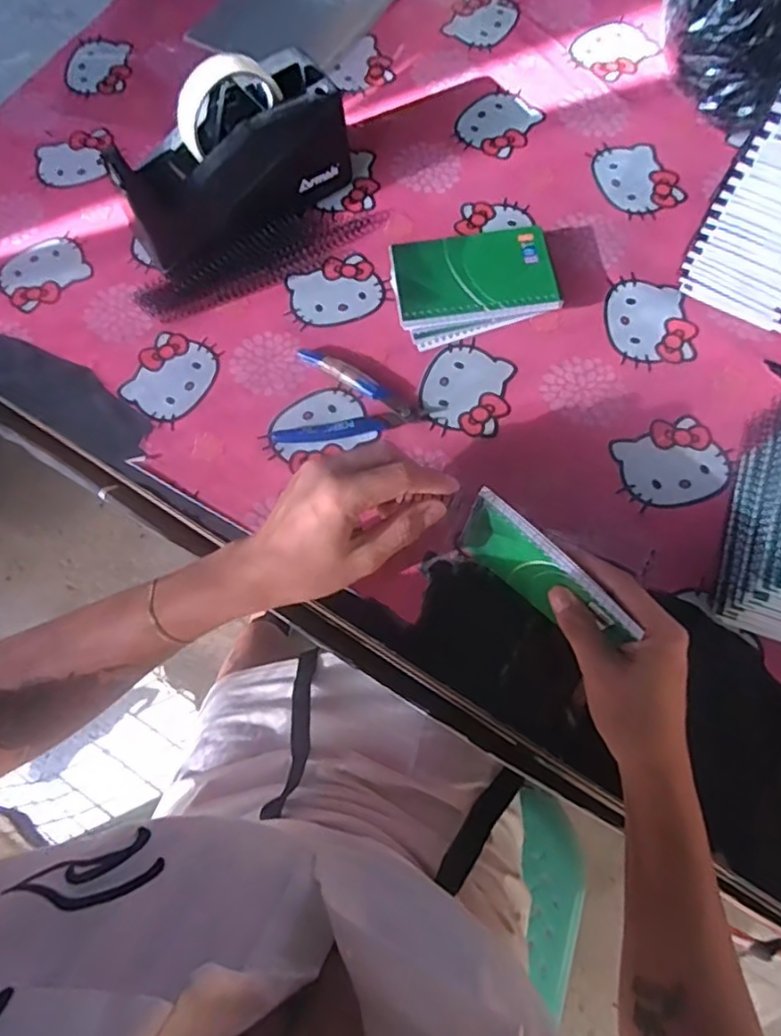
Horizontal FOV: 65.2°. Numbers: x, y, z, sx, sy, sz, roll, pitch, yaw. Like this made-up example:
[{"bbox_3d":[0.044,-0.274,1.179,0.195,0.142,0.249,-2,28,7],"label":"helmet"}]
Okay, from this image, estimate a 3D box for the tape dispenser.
[{"bbox_3d":[-0.133,-0.305,0.523,0.197,0.113,0.077,-33,72,-9],"label":"tape dispenser"}]

